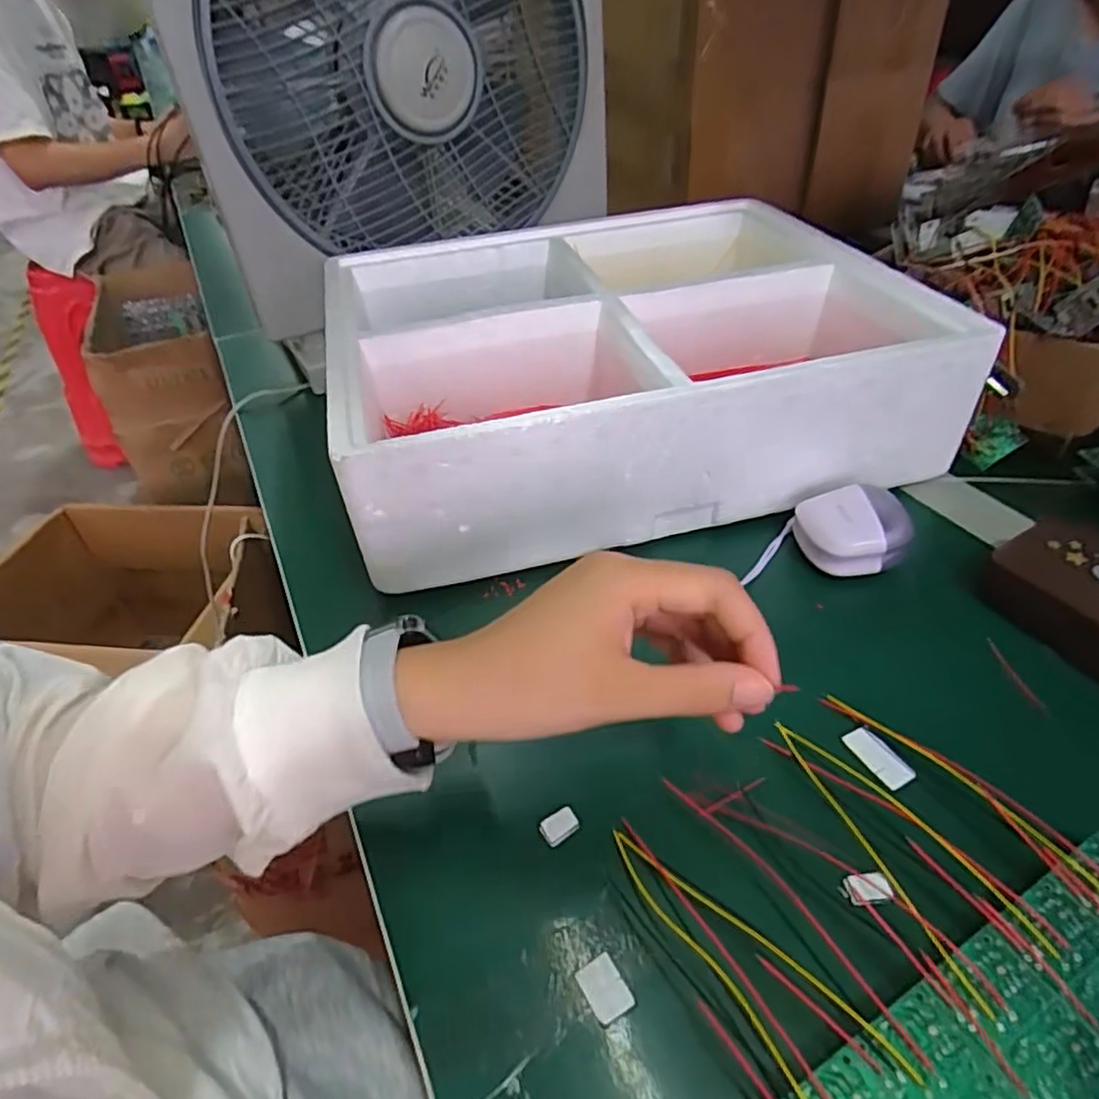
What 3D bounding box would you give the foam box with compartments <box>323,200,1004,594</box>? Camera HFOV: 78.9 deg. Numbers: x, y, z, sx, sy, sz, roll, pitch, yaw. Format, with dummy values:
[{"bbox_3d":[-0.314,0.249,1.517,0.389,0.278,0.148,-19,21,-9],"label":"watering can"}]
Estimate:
[{"bbox_3d":[0.042,-0.145,0.500,0.380,0.096,0.316,-11,42,-9],"label":"foam box with compartments"}]

